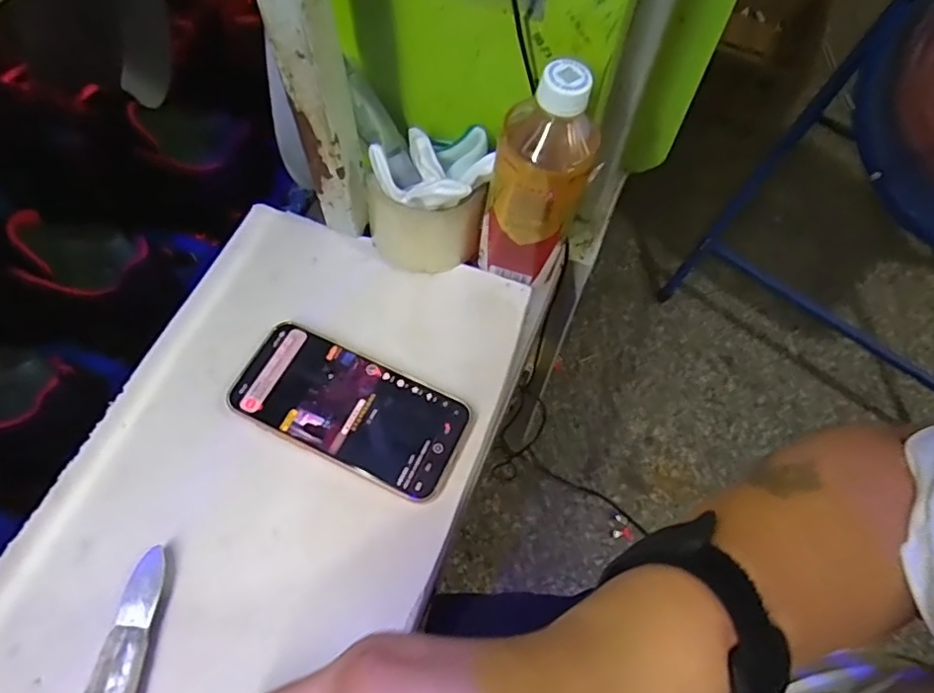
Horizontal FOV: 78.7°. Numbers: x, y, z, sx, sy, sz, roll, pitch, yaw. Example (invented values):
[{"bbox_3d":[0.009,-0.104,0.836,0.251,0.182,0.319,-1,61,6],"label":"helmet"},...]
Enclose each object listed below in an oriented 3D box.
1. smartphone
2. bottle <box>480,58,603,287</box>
[{"bbox_3d":[-0.084,0.045,0.411,0.164,0.014,0.077,23,65,10],"label":"smartphone"},{"bbox_3d":[0.051,-0.116,0.406,0.065,0.172,0.056,17,64,7],"label":"bottle"}]

